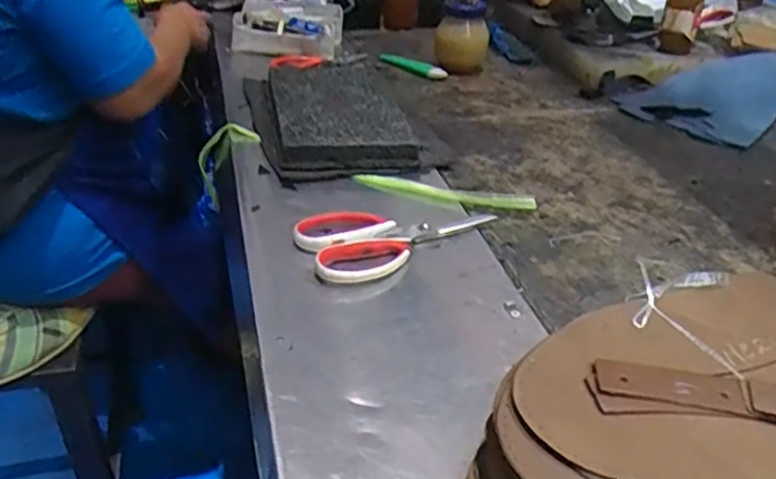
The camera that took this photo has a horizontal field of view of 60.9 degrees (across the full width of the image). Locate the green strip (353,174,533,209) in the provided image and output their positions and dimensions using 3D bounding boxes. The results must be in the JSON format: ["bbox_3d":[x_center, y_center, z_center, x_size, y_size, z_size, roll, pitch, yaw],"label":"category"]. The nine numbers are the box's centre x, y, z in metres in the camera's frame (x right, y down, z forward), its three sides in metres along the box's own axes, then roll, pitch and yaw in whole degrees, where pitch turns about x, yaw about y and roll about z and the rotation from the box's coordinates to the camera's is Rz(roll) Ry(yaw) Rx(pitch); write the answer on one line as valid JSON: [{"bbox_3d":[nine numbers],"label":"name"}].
[{"bbox_3d":[0.064,-0.052,0.747,0.202,0.025,0.028,9,33,9],"label":"green strip"}]

